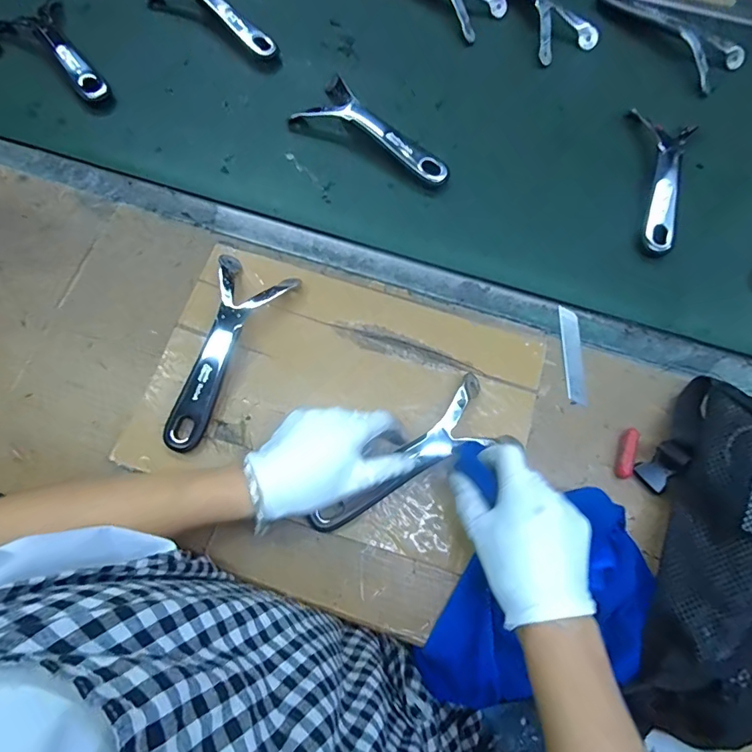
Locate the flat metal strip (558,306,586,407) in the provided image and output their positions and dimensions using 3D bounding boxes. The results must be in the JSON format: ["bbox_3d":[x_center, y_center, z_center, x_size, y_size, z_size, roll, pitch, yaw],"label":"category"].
[{"bbox_3d":[0.199,-0.022,0.458,0.019,0.004,0.103,5,73,-8],"label":"flat metal strip"}]

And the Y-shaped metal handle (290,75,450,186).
[{"bbox_3d":[0.007,-0.287,0.523,0.191,0.018,0.073,30,72,7],"label":"Y-shaped metal handle"}]

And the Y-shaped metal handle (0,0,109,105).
[{"bbox_3d":[-0.387,-0.394,0.541,0.079,0.034,0.190,-36,77,-14],"label":"Y-shaped metal handle"}]

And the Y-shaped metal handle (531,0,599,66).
[{"bbox_3d":[0.216,-0.501,0.602,0.084,0.013,0.201,-18,73,-9],"label":"Y-shaped metal handle"}]

